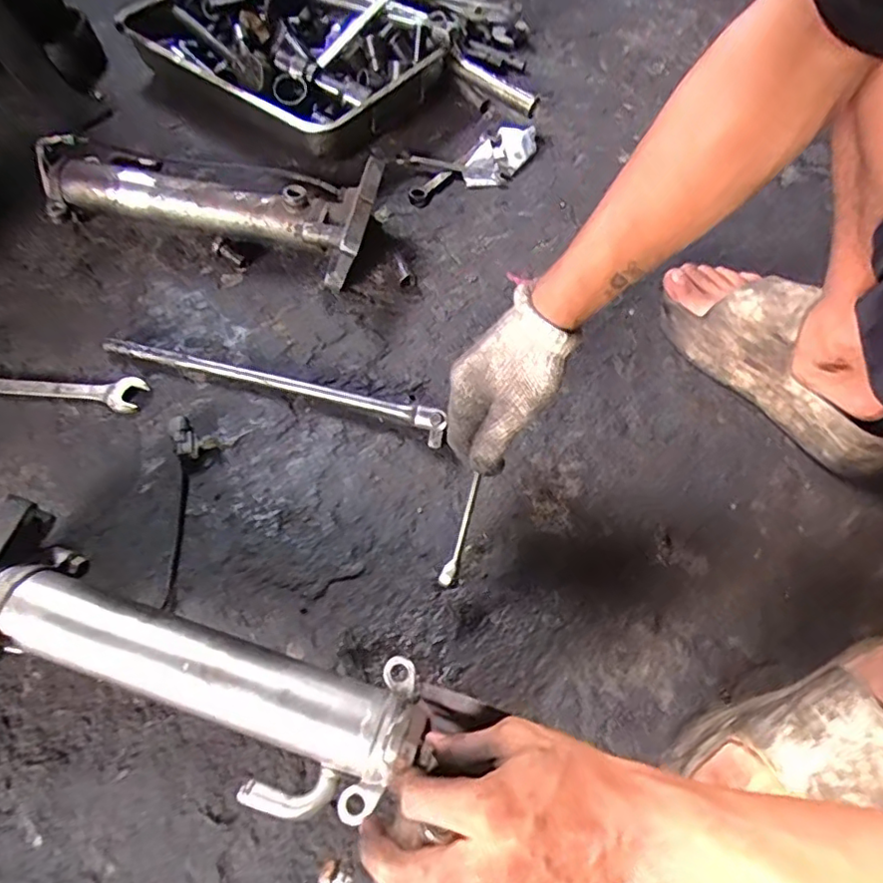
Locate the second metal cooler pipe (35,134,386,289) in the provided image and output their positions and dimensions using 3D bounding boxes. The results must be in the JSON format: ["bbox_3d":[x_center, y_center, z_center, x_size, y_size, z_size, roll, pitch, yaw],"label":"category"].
[{"bbox_3d":[-0.243,-0.271,0.653,0.350,0.101,0.138,13,60,2],"label":"second metal cooler pipe"}]

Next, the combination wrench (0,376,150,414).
[{"bbox_3d":[-0.414,-0.056,0.571,0.247,0.008,0.039,6,60,0],"label":"combination wrench"}]

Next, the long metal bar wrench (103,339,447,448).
[{"bbox_3d":[-0.165,-0.059,0.573,0.349,0.034,0.028,17,61,6],"label":"long metal bar wrench"}]

